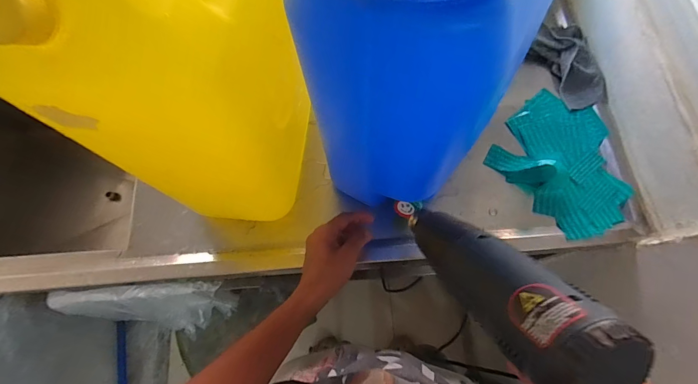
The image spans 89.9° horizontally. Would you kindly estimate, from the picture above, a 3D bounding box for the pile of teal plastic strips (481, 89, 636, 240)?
[{"bbox_3d":[0.350,-0.050,0.562,0.188,0.045,0.215,-36,64,-17],"label":"pile of teal plastic strips"}]

